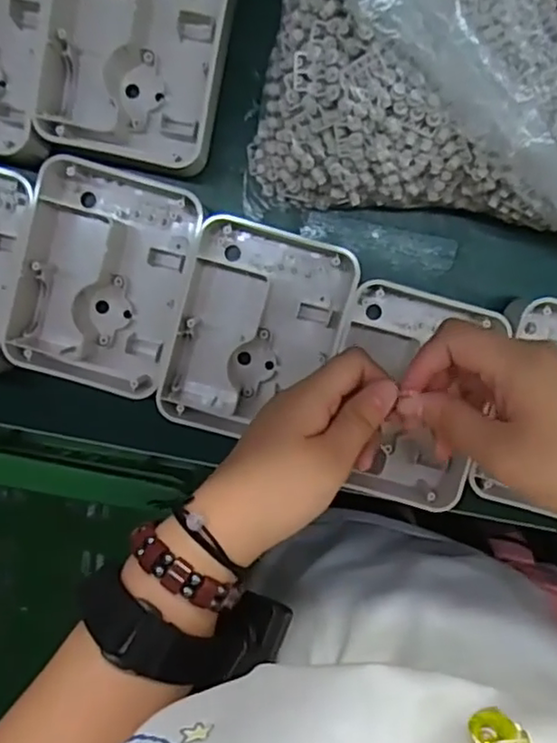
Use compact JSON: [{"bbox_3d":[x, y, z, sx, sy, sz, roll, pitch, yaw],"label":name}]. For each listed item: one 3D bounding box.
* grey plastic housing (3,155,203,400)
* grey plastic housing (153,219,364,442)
[{"bbox_3d":[-0.109,-0.058,0.400,0.097,0.034,0.132,18,97,-1],"label":"grey plastic housing"},{"bbox_3d":[-0.015,-0.025,0.404,0.101,0.034,0.129,17,97,-1],"label":"grey plastic housing"}]

